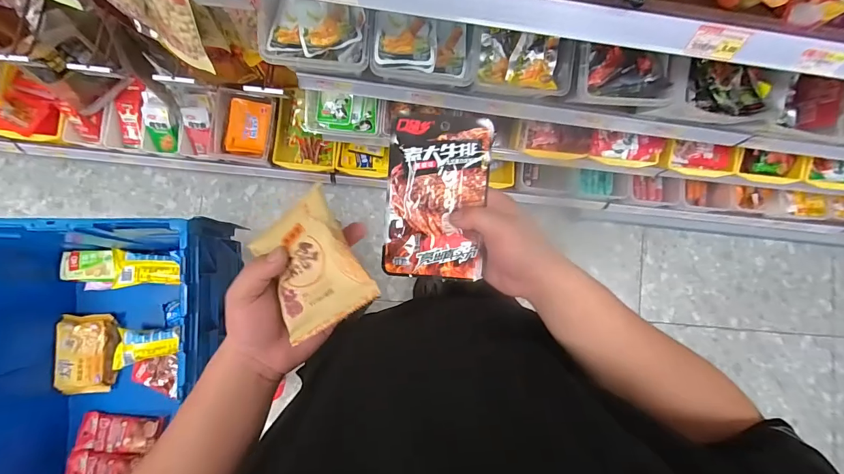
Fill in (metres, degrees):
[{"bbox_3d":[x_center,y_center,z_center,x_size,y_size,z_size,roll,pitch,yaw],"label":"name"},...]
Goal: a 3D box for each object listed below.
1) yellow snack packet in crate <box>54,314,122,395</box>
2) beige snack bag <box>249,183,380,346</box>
[{"bbox_3d":[-0.670,0.238,0.788,0.116,0.031,0.152,0,86,-6],"label":"yellow snack packet in crate"},{"bbox_3d":[-0.089,0.022,0.324,0.078,0.030,0.099,-32,90,13],"label":"beige snack bag"}]

